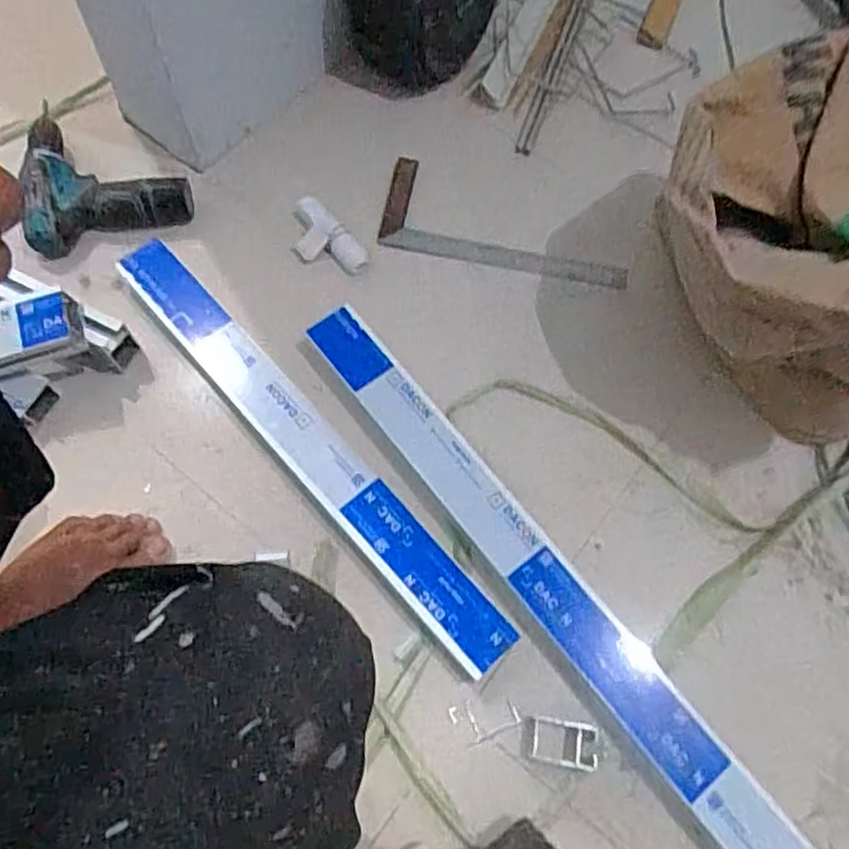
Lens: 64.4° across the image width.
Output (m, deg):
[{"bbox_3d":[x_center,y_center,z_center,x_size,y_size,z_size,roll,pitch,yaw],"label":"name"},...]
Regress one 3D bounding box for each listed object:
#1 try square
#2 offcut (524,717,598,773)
[{"bbox_3d":[0.100,-0.256,0.832,0.301,0.021,0.145,10,67,2],"label":"try square"},{"bbox_3d":[0.123,0.288,0.610,0.062,0.016,0.038,8,67,1],"label":"offcut"}]

